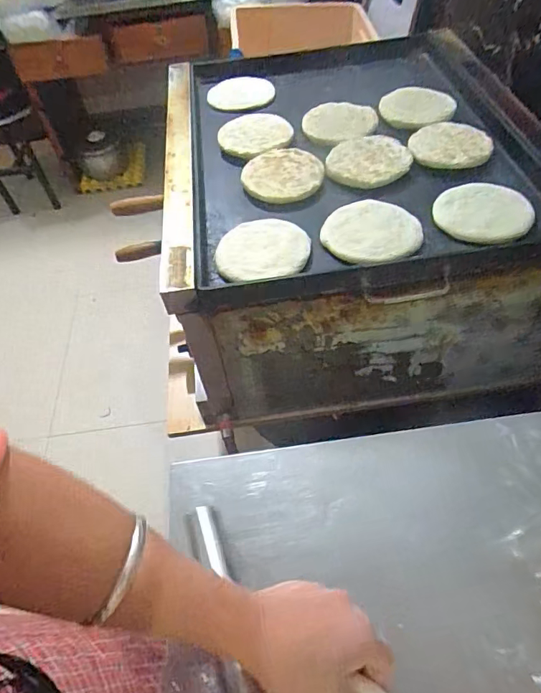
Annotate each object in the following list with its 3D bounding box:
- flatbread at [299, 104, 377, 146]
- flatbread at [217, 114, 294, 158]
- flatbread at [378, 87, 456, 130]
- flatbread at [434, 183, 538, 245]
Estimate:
[{"bbox_3d":[0.119,-0.384,0.800,0.125,0.014,0.125,-3,52,4],"label":"flatbread"},{"bbox_3d":[-0.028,-0.356,0.786,0.119,0.028,0.097,34,63,27],"label":"flatbread"},{"bbox_3d":[0.248,-0.414,0.801,0.124,0.014,0.124,-2,55,3],"label":"flatbread"},{"bbox_3d":[0.293,-0.187,0.647,0.123,0.020,0.123,-3,52,4],"label":"flatbread"}]

